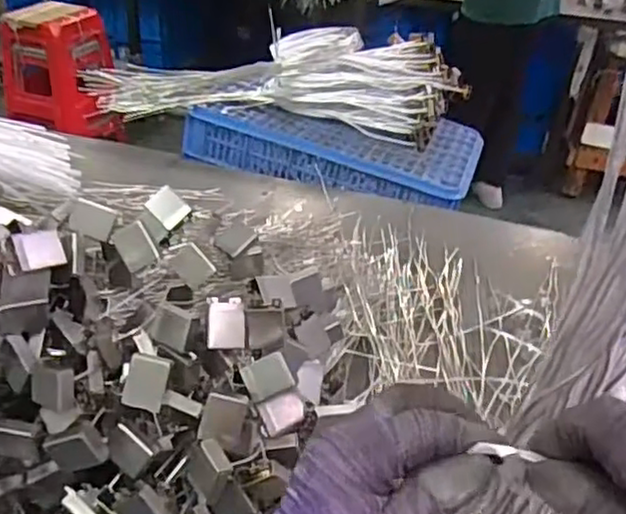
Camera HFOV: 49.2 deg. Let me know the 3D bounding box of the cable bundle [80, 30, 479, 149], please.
[{"bbox_3d":[-0.073,-0.357,1.430,0.779,0.171,0.181,-1,33,-6],"label":"cable bundle"}]

